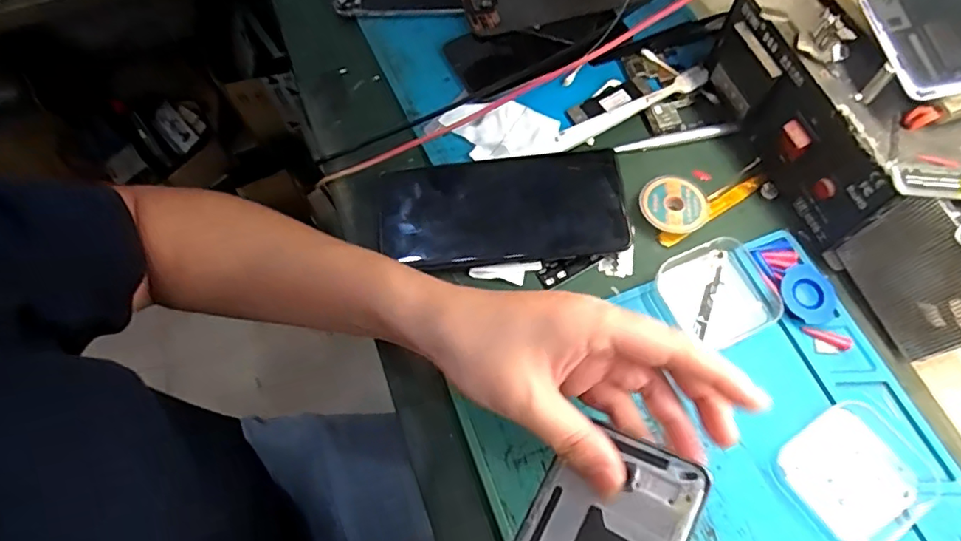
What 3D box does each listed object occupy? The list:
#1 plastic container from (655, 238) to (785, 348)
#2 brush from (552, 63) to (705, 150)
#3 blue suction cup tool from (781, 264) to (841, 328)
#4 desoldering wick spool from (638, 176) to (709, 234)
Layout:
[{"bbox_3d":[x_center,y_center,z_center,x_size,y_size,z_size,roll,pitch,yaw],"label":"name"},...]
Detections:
[{"bbox_3d":[0.151,0.014,0.352,0.068,0.012,0.061,-22,67,-8],"label":"plastic container"},{"bbox_3d":[0.112,-0.119,0.410,0.126,0.012,0.014,-26,68,-10],"label":"brush"},{"bbox_3d":[0.205,0.016,0.350,0.034,0.012,0.038,-23,67,-8],"label":"blue suction cup tool"},{"bbox_3d":[0.133,-0.045,0.383,0.043,0.010,0.045,-1,66,1],"label":"desoldering wick spool"}]

